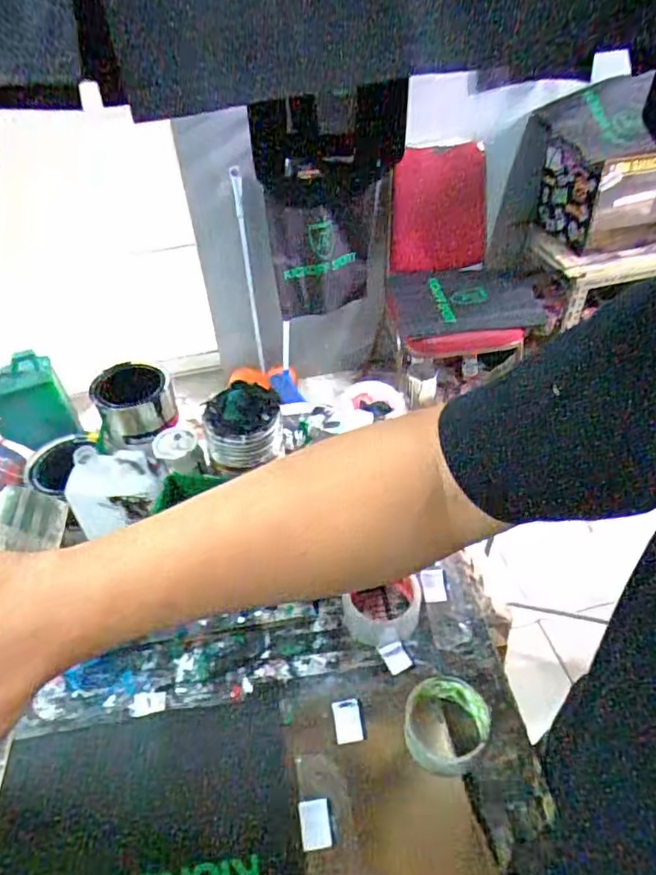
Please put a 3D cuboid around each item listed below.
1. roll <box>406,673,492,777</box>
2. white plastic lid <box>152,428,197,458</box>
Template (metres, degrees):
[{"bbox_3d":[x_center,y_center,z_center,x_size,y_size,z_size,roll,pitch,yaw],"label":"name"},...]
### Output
[{"bbox_3d":[0.124,0.298,0.604,0.086,0.039,0.083,-2,43,1],"label":"roll"},{"bbox_3d":[-0.209,0.007,0.787,0.057,0.013,0.048,-17,45,-14],"label":"white plastic lid"}]

